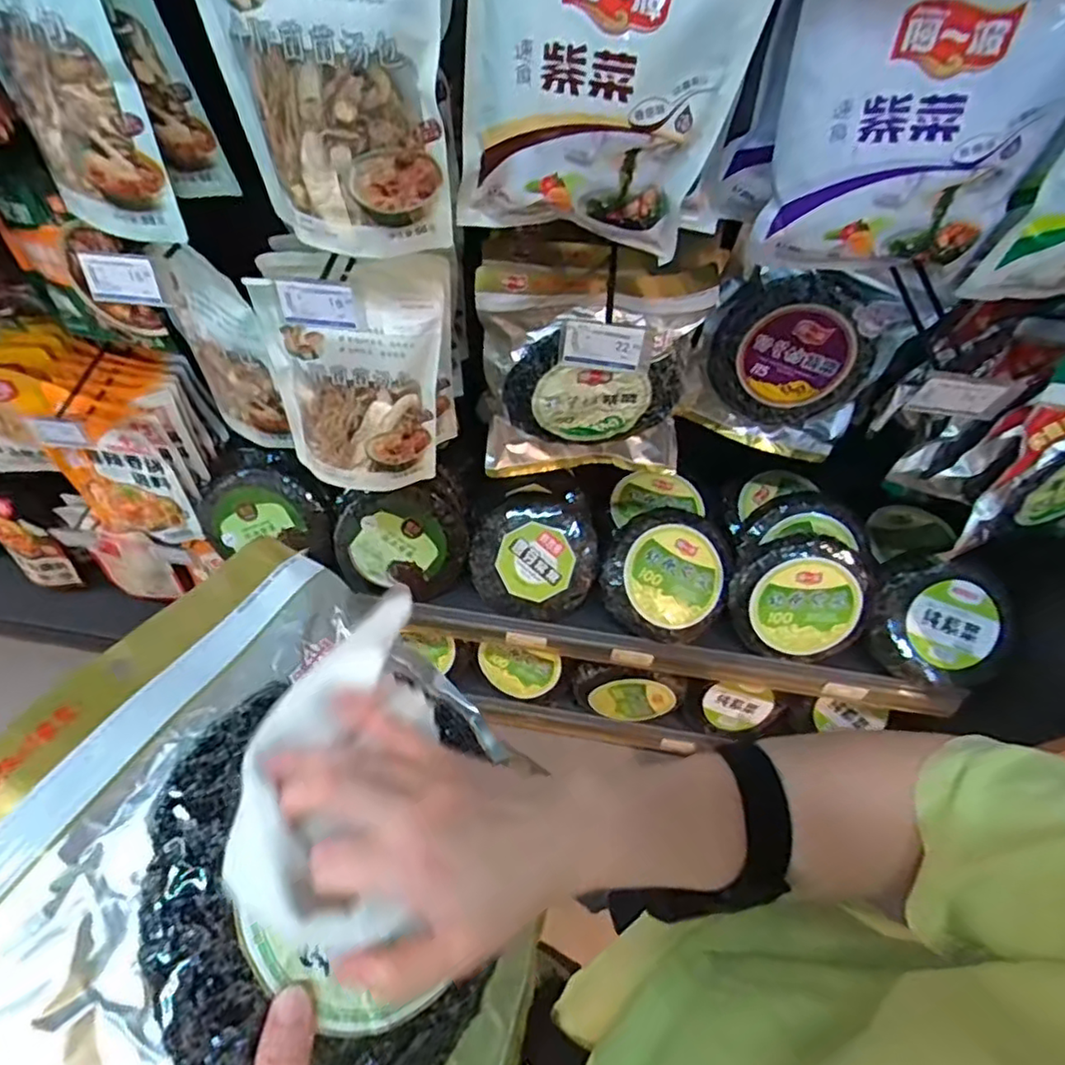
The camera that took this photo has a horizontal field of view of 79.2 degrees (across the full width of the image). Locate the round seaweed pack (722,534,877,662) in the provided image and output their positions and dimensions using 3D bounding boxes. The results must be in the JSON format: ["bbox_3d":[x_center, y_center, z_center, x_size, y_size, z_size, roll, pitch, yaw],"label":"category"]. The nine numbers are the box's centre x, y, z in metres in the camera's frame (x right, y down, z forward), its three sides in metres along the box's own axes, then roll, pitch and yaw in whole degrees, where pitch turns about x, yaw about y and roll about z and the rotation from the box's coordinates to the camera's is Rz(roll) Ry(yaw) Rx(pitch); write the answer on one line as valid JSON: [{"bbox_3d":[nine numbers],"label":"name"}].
[{"bbox_3d":[0.429,0.105,1.022,0.207,0.043,0.207,1,108,3],"label":"round seaweed pack"}]

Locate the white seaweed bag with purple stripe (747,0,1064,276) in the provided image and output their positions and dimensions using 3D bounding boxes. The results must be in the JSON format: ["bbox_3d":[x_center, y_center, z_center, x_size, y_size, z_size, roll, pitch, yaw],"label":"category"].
[{"bbox_3d":[0.276,-0.313,0.476,0.208,0.238,0.059,22,61,9],"label":"white seaweed bag with purple stripe"}]

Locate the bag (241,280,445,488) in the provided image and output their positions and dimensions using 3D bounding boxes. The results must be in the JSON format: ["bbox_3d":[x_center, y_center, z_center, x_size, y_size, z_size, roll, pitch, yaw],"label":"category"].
[{"bbox_3d":[-0.196,-0.157,0.724,0.189,0.249,0.033,3,43,-1],"label":"bag"}]

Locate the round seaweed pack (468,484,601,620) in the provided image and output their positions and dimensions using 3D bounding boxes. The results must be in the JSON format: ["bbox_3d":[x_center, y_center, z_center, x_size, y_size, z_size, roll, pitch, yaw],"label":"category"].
[{"bbox_3d":[0.002,0.035,1.062,0.208,0.033,0.203,0,85,0],"label":"round seaweed pack"}]

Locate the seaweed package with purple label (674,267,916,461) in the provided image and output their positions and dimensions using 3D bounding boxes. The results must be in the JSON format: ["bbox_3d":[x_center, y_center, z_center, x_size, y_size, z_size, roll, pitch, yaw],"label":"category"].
[{"bbox_3d":[0.350,-0.230,0.913,0.265,0.292,0.044,7,49,7],"label":"seaweed package with purple label"}]

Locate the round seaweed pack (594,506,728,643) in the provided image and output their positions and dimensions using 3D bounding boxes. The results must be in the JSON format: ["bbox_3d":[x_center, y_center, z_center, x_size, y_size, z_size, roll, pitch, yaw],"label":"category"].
[{"bbox_3d":[0.214,0.065,1.043,0.215,0.040,0.215,1,86,-14],"label":"round seaweed pack"}]

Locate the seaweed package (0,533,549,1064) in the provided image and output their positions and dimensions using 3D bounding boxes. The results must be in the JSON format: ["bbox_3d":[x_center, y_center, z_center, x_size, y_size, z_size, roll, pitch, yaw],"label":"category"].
[{"bbox_3d":[-0.102,0.171,0.339,0.298,0.039,0.259,49,36,-13],"label":"seaweed package"}]

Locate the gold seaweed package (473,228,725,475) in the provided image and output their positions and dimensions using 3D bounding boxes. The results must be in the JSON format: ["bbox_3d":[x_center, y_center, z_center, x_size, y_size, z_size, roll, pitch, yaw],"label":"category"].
[{"bbox_3d":[0.075,-0.198,0.798,0.267,0.310,0.075,-5,53,-3],"label":"gold seaweed package"}]

